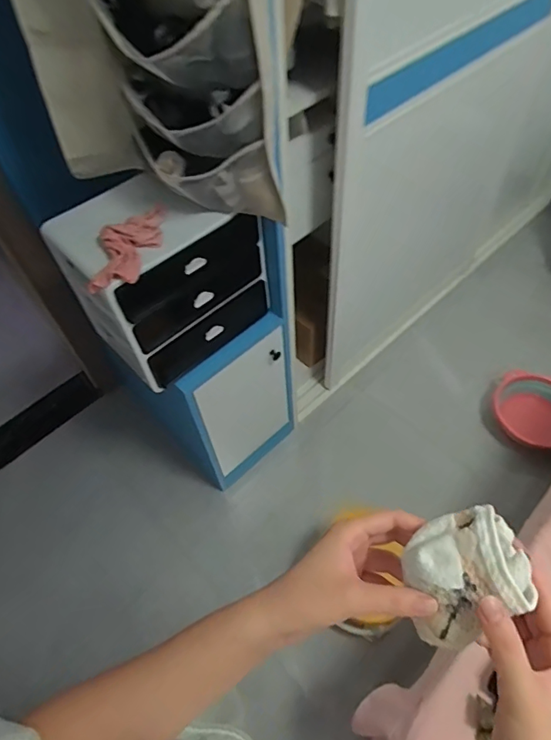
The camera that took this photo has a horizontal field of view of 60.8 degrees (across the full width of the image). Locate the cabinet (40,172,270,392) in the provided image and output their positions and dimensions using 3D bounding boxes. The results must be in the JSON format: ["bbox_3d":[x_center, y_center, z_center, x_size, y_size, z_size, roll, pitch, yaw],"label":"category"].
[{"bbox_3d":[-0.237,-0.215,1.016,0.342,0.332,0.270,-37,60,-20],"label":"cabinet"}]

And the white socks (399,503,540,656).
[{"bbox_3d":[0.118,0.128,0.297,0.067,0.048,0.067,-18,55,-8],"label":"white socks"}]

